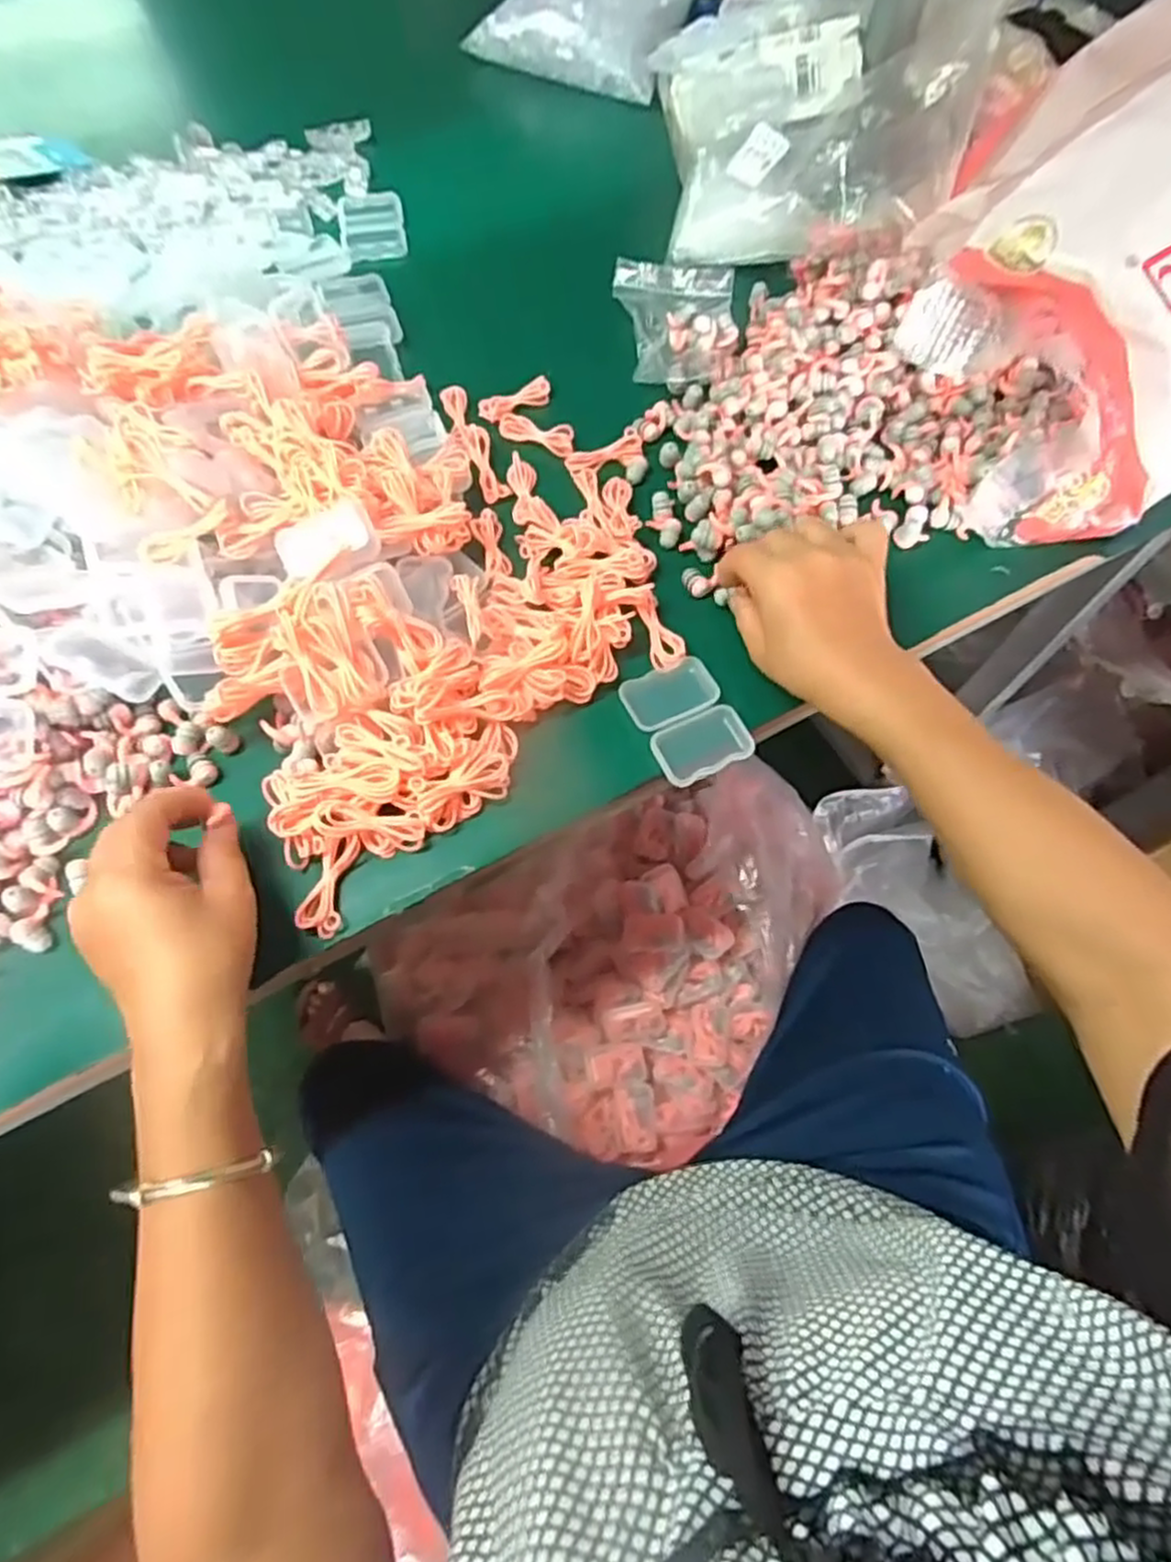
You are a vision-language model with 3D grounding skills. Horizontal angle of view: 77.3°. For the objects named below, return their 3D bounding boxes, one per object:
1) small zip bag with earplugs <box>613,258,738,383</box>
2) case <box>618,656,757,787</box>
[{"bbox_3d":[0.072,-0.362,0.569,0.093,0.026,0.129,1,65,-1],"label":"small zip bag with earplugs"},{"bbox_3d":[0.061,-0.036,0.437,0.057,0.013,0.074,-22,68,-11],"label":"case"}]

